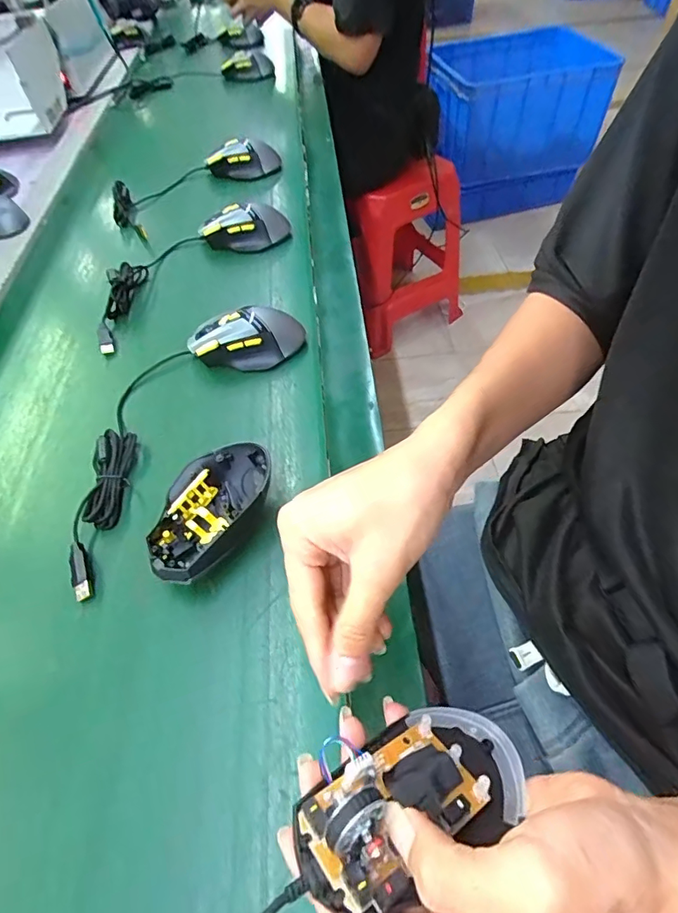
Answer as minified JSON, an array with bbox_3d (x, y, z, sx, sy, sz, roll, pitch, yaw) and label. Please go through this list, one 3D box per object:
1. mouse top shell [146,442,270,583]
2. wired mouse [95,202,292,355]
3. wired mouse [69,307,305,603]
[{"bbox_3d":[-0.099,0.045,0.378,0.072,0.042,0.116,19,57,17],"label":"mouse top shell"},{"bbox_3d":[-0.212,-0.257,0.621,0.119,0.047,0.305,33,61,24],"label":"wired mouse"},{"bbox_3d":[-0.174,-0.047,0.458,0.132,0.041,0.328,23,58,19],"label":"wired mouse"}]

